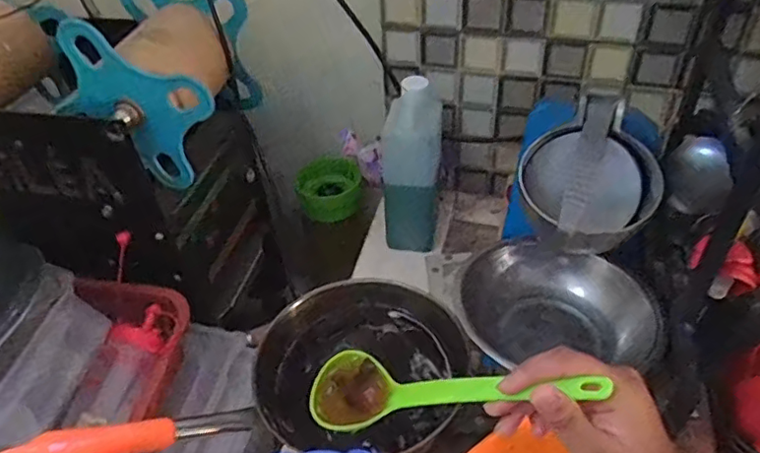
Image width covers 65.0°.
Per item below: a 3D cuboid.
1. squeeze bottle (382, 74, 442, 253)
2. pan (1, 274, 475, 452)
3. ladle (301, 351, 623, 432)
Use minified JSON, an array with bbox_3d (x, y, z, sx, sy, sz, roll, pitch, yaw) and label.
[{"bbox_3d":[0.039,-0.070,0.737,0.070,0.206,0.071,0,42,5],"label":"squeeze bottle"},{"bbox_3d":[-0.096,0.152,0.504,0.374,0.090,0.153,-11,39,-34],"label":"pan"},{"bbox_3d":[0.037,0.109,0.400,0.214,0.035,0.059,-16,29,43],"label":"ladle"}]

